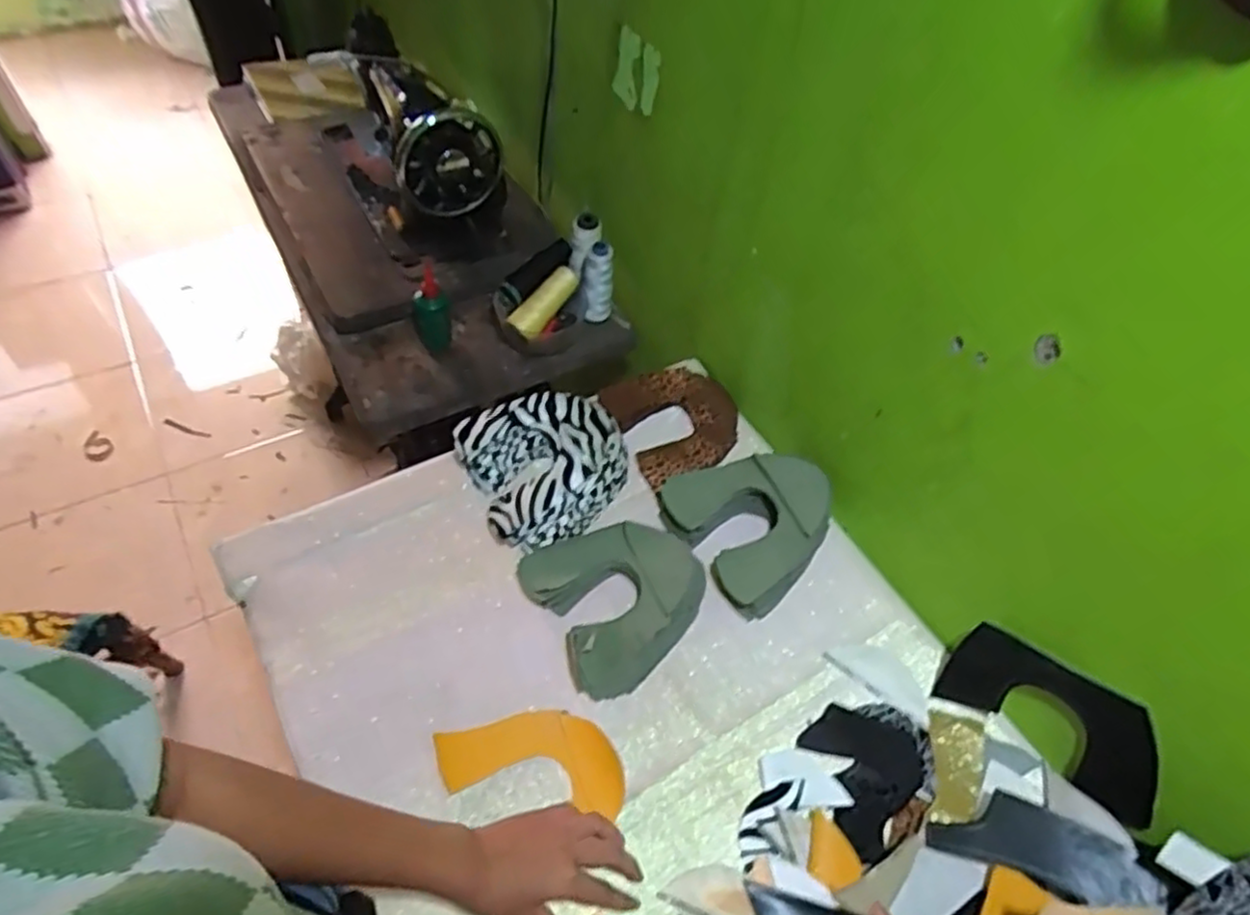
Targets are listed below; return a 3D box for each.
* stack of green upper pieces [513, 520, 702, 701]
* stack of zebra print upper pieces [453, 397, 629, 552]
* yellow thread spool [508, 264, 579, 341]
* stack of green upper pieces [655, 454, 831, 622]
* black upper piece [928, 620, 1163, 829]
[{"bbox_3d":[-0.004,0.140,0.727,0.167,0.047,0.169,-24,58,-23],"label":"stack of green upper pieces"},{"bbox_3d":[-0.082,0.004,0.795,0.182,0.070,0.171,-19,56,-20],"label":"stack of zebra print upper pieces"},{"bbox_3d":[-0.105,-0.210,0.938,0.042,0.034,0.116,34,76,19],"label":"yellow thread spool"},{"bbox_3d":[0.142,0.065,0.790,0.164,0.068,0.179,-28,60,-25],"label":"stack of green upper pieces"},{"bbox_3d":[0.387,0.234,0.637,0.011,0.110,0.184,-17,36,-40],"label":"black upper piece"}]

